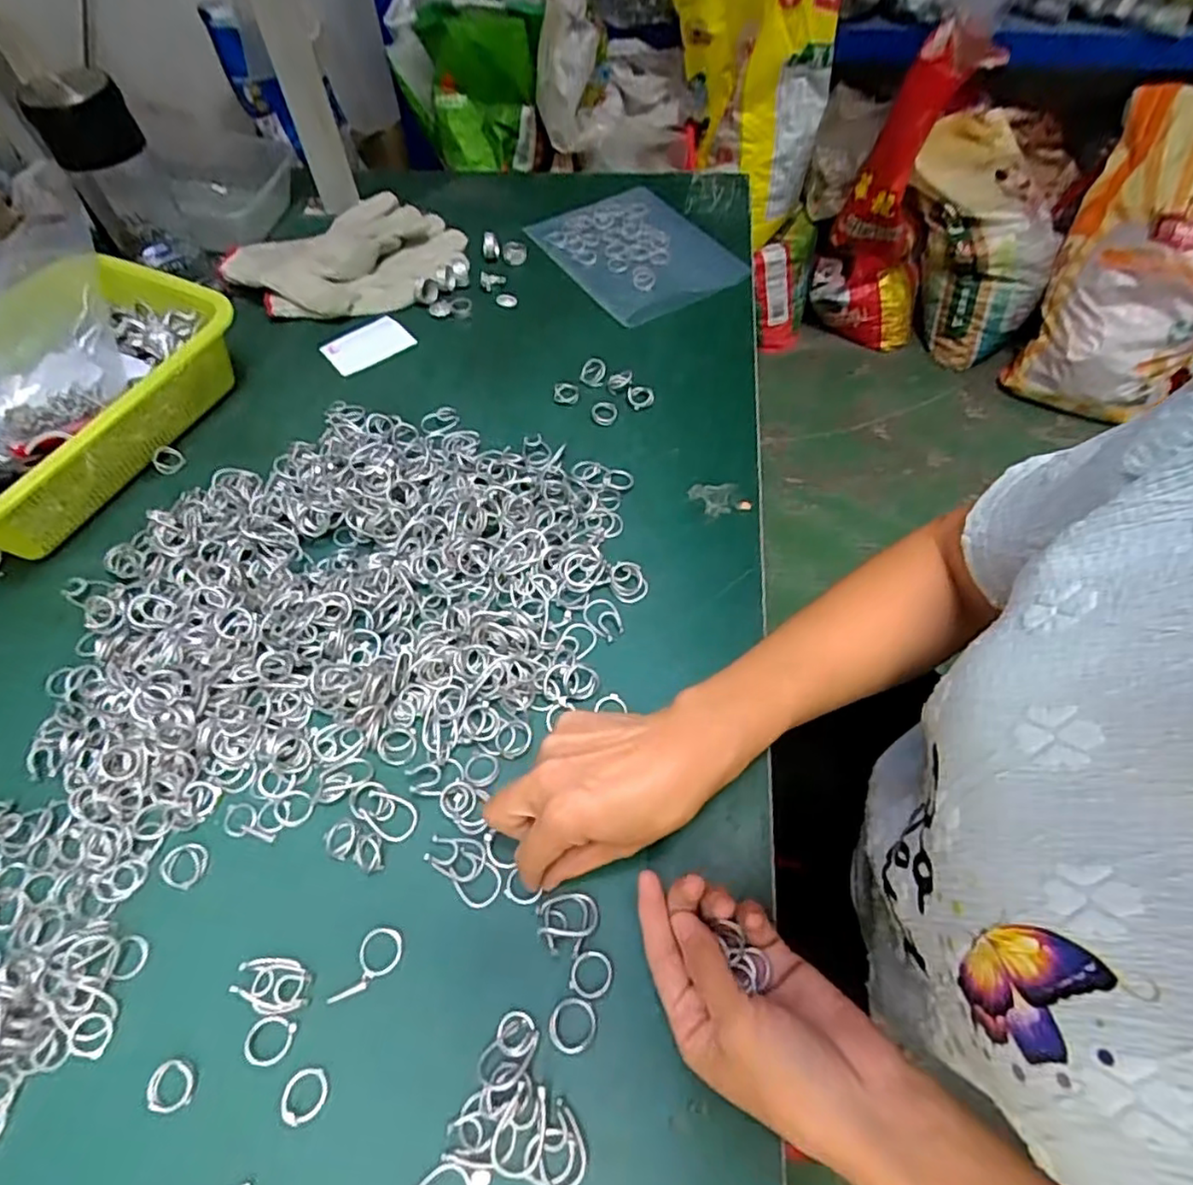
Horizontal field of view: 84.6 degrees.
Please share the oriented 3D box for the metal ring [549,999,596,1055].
[{"bbox_3d":[-0.012,0.211,0.319,0.023,0.004,0.022,-1,58,1],"label":"metal ring"}]

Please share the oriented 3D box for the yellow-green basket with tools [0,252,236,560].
[{"bbox_3d":[-0.430,-0.147,0.506,0.181,0.079,0.280,24,62,16],"label":"yellow-green basket with tools"}]

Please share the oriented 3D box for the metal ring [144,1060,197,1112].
[{"bbox_3d":[-0.204,0.235,0.312,0.023,0.006,0.020,-8,58,-4],"label":"metal ring"}]

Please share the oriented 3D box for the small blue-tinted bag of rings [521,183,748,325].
[{"bbox_3d":[0.041,-0.345,0.657,0.151,0.018,0.197,-25,61,-13],"label":"small blue-tinted bag of rings"}]

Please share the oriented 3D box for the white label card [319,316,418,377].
[{"bbox_3d":[-0.213,-0.231,0.610,0.073,0.006,0.050,-34,70,-15],"label":"white label card"}]

